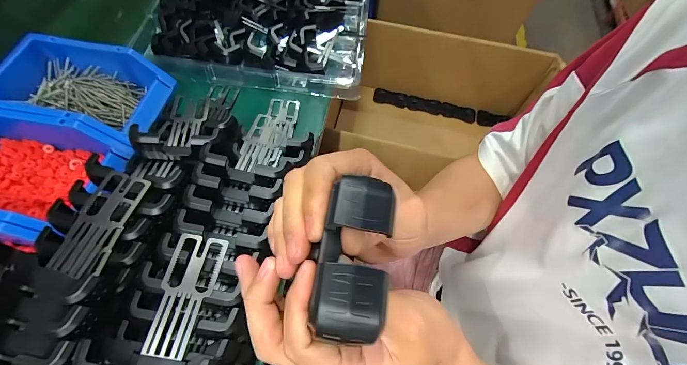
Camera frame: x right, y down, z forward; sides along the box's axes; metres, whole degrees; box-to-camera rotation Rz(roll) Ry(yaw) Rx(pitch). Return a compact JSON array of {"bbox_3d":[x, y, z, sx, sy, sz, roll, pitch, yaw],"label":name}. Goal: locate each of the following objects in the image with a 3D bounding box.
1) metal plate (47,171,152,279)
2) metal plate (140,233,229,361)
[{"bbox_3d":[-0.218,0.035,0.282,0.041,0.005,0.096,15,63,-2],"label":"metal plate"},{"bbox_3d":[-0.134,0.093,0.263,0.042,0.004,0.097,11,65,-3],"label":"metal plate"}]

